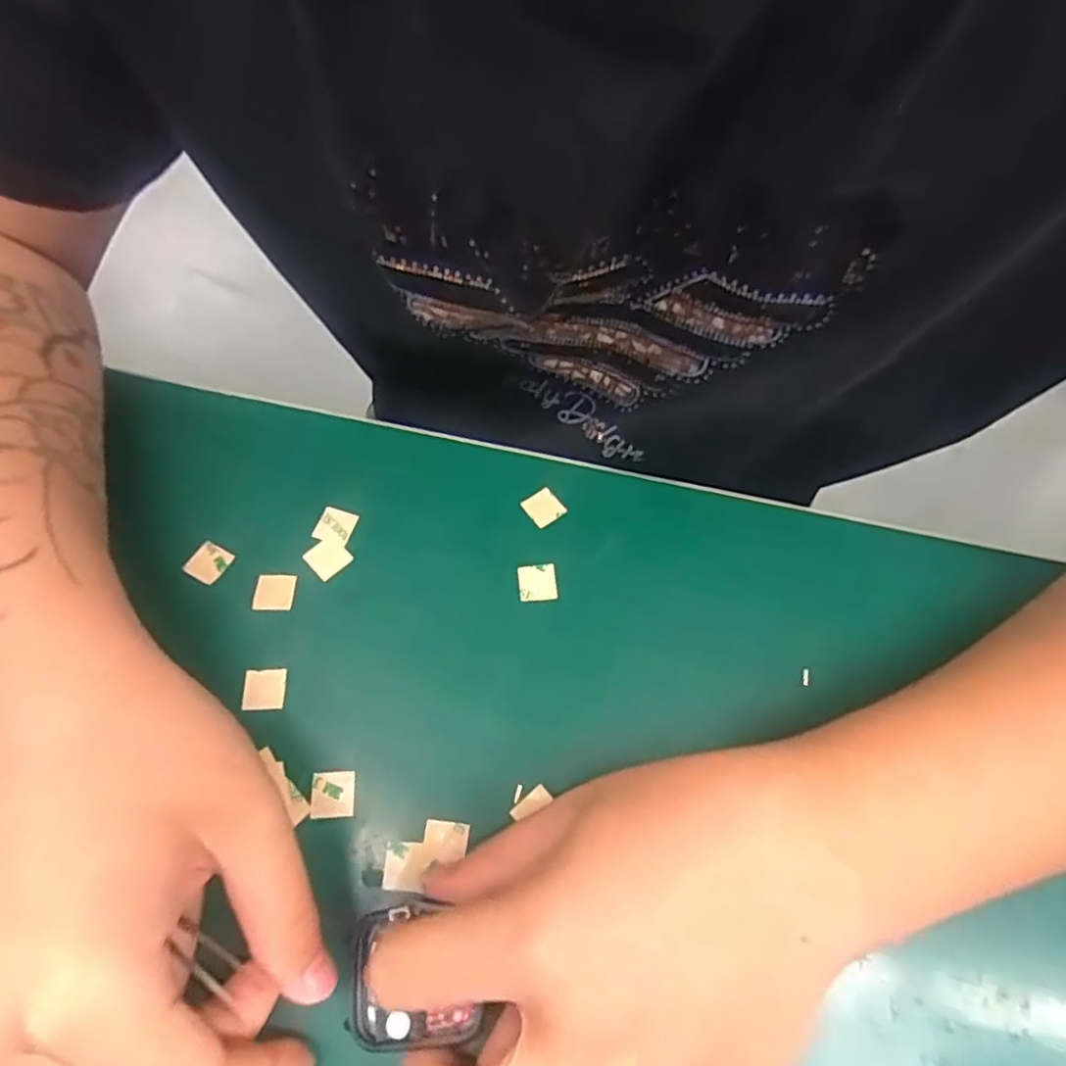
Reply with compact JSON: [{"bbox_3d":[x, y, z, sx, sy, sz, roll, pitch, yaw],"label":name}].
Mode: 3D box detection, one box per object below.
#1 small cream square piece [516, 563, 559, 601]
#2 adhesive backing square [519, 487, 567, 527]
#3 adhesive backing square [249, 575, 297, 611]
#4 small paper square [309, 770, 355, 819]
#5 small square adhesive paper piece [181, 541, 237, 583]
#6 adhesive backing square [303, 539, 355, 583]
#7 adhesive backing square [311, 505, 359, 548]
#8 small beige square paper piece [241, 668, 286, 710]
[{"bbox_3d":[0.002,0.020,0.282,0.016,0.004,0.015,-6,64,-6],"label":"small cream square piece"},{"bbox_3d":[0.004,-0.012,0.298,0.015,0.004,0.016,-32,69,-17],"label":"adhesive backing square"},{"bbox_3d":[-0.106,0.024,0.277,0.016,0.004,0.015,4,68,-5],"label":"adhesive backing square"},{"bbox_3d":[-0.072,0.093,0.242,0.015,0.004,0.016,-4,64,-5],"label":"small paper square"},{"bbox_3d":[-0.134,0.013,0.281,0.015,0.004,0.015,28,68,4],"label":"small square adhesive paper piece"},{"bbox_3d":[-0.086,0.010,0.284,0.016,0.004,0.015,40,70,12],"label":"adhesive backing square"},{"bbox_3d":[-0.085,-0.003,0.291,0.016,0.004,0.016,17,65,3],"label":"adhesive backing square"},{"bbox_3d":[-0.103,0.059,0.258,0.015,0.004,0.015,-1,63,-3],"label":"small beige square paper piece"}]

